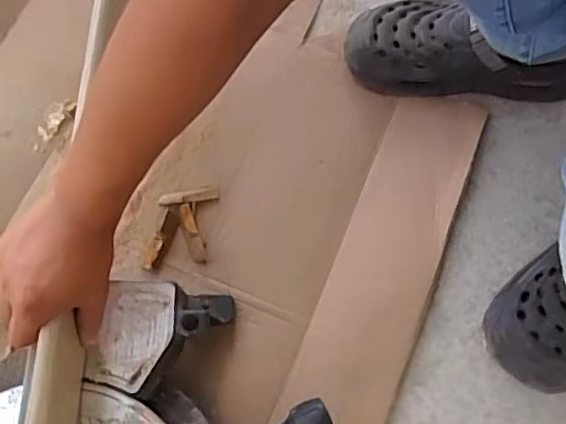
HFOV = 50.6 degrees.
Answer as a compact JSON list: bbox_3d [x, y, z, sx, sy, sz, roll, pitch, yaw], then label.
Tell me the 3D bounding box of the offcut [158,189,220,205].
[{"bbox_3d":[-0.108,-0.018,0.688,0.068,0.005,0.015,-6,69,-3],"label":"offcut"}]

